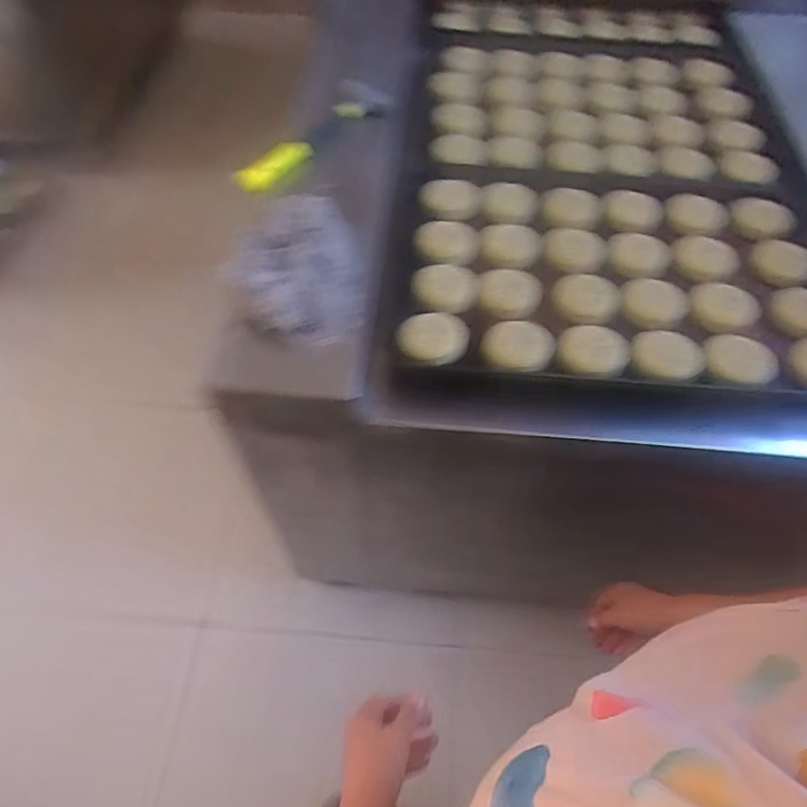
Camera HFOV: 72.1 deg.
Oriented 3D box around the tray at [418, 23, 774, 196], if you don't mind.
[{"bbox_3d":[0.333,-0.546,1.010,0.609,0.049,0.468,3,58,1],"label":"tray"}]

